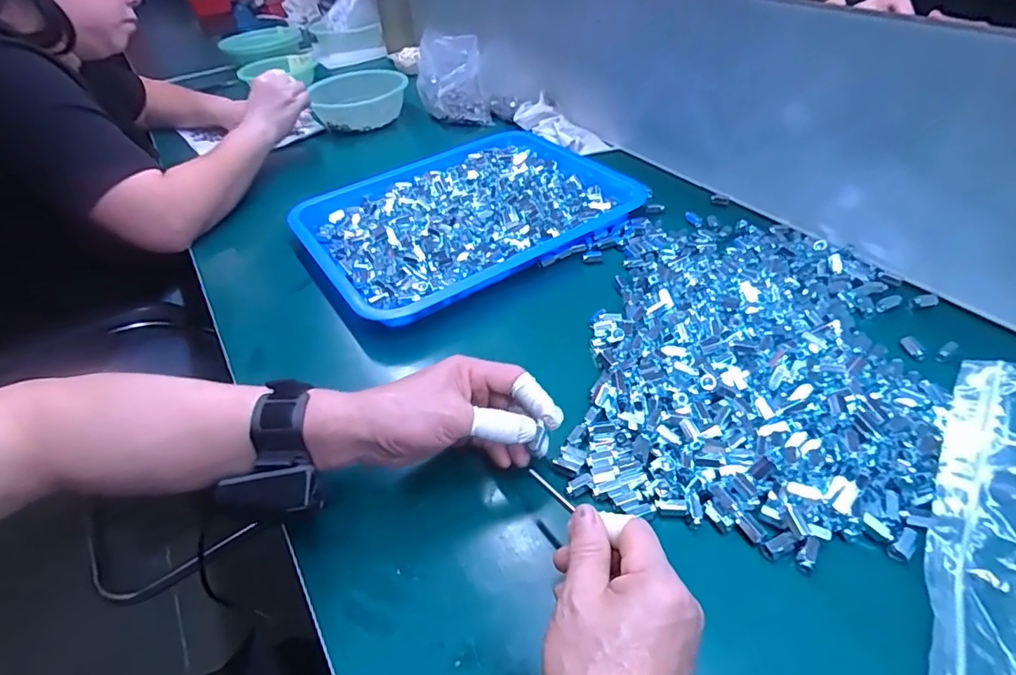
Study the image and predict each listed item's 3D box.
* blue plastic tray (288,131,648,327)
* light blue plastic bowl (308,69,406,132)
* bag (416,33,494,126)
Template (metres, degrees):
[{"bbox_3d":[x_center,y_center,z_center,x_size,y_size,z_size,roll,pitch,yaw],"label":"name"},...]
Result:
[{"bbox_3d":[-0.048,-0.168,0.669,0.408,0.041,0.302,-26,46,-21],"label":"blue plastic tray"},{"bbox_3d":[-0.280,-0.453,0.968,0.166,0.055,0.176,-4,47,4],"label":"light blue plastic bowl"},{"bbox_3d":[-0.102,-0.459,0.928,0.120,0.115,0.127,-9,43,-4],"label":"bag"}]

